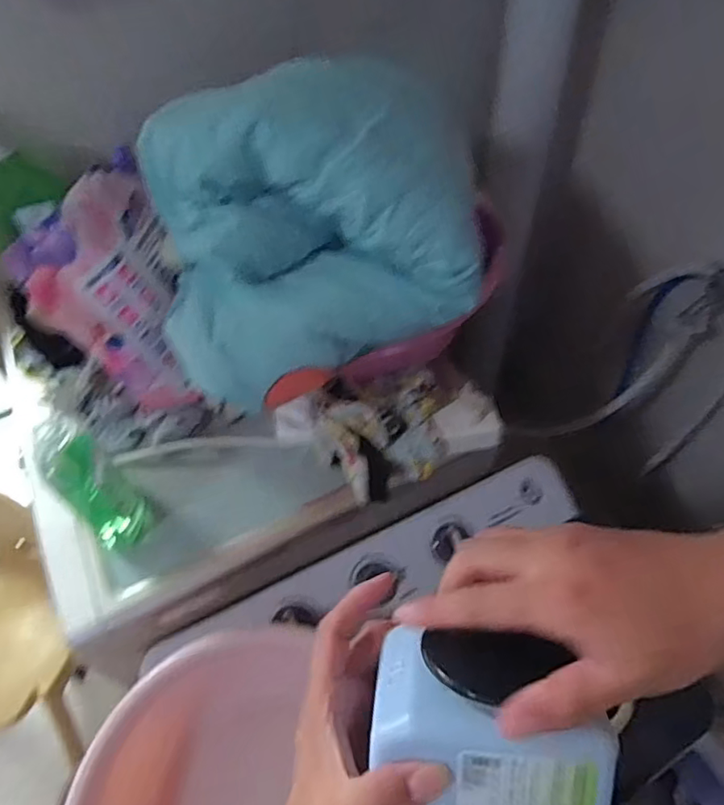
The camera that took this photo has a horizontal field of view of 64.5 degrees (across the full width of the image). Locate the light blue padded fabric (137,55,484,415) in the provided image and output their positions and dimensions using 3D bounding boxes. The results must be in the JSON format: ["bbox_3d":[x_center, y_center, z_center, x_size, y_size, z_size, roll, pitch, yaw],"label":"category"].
[{"bbox_3d":[-0.035,-0.173,0.565,0.335,0.207,0.202,-14,54,-10],"label":"light blue padded fabric"}]

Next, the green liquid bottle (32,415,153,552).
[{"bbox_3d":[-0.278,0.090,0.604,0.060,0.169,0.076,-33,60,-22],"label":"green liquid bottle"}]

